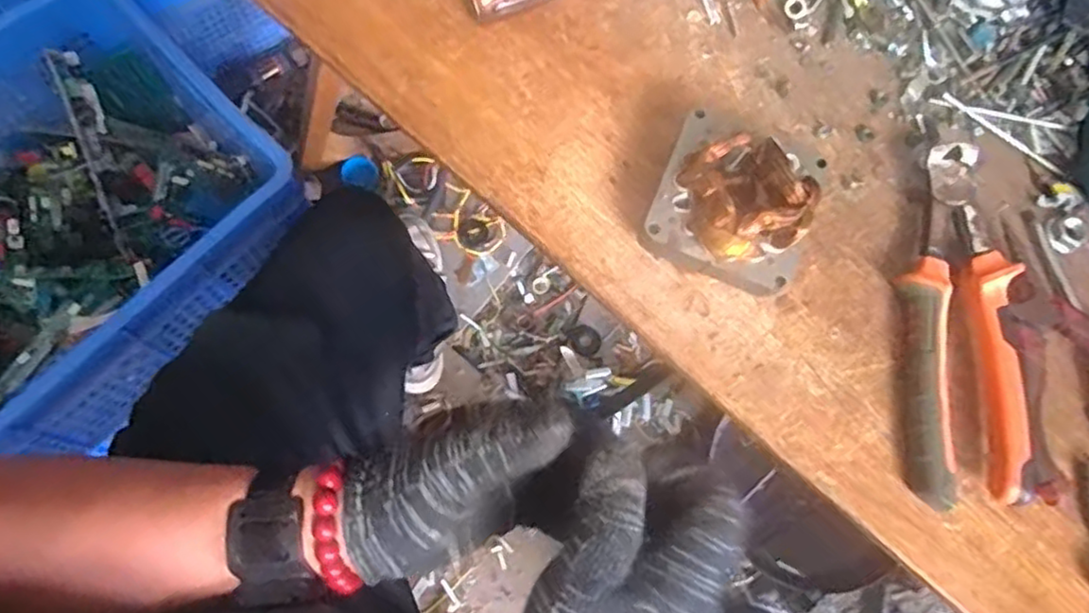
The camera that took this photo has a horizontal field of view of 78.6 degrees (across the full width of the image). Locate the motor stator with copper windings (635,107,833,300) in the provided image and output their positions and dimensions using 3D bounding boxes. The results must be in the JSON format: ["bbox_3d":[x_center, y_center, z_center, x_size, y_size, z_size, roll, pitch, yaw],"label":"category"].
[{"bbox_3d":[0.097,-0.053,0.356,0.079,0.059,0.082,21,75,2],"label":"motor stator with copper windings"}]

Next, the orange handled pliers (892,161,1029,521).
[{"bbox_3d":[0.223,0.013,0.358,0.055,0.034,0.179,9,72,-4],"label":"orange handled pliers"}]

